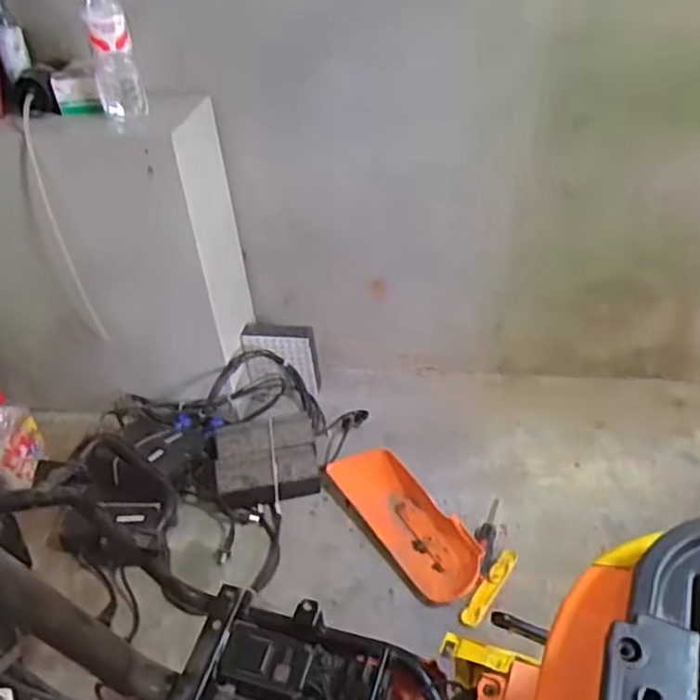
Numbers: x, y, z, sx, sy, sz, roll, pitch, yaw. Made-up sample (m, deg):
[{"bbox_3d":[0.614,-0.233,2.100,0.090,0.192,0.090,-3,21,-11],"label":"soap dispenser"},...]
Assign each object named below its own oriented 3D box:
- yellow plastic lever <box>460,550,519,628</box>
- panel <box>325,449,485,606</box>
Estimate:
[{"bbox_3d":[0.212,0.357,1.074,0.025,0.016,0.148,22,45,32],"label":"yellow plastic lever"},{"bbox_3d":[0.088,0.269,1.151,0.111,0.059,0.310,-24,40,-22],"label":"panel"}]

